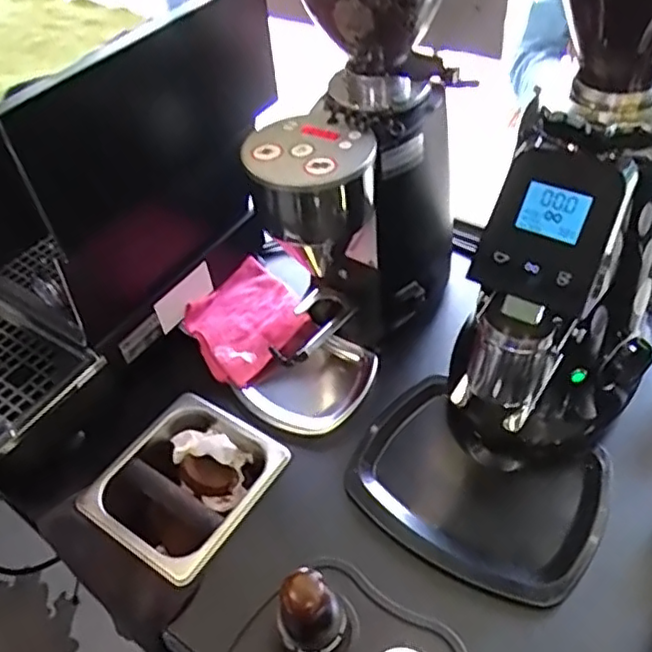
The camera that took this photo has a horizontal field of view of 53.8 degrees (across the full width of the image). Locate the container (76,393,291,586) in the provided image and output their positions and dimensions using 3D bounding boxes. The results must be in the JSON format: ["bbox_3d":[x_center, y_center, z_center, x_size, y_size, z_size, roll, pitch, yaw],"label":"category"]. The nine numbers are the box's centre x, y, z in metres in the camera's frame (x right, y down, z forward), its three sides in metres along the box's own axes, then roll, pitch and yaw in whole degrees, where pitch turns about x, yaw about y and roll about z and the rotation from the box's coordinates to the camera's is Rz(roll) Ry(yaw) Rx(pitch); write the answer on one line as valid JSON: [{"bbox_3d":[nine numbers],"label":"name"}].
[{"bbox_3d":[-0.147,0.185,0.712,0.159,0.095,0.180,24,55,26],"label":"container"}]

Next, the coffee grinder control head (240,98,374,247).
[{"bbox_3d":[-0.013,-0.137,0.627,0.113,0.102,0.112,-15,48,-7],"label":"coffee grinder control head"}]

